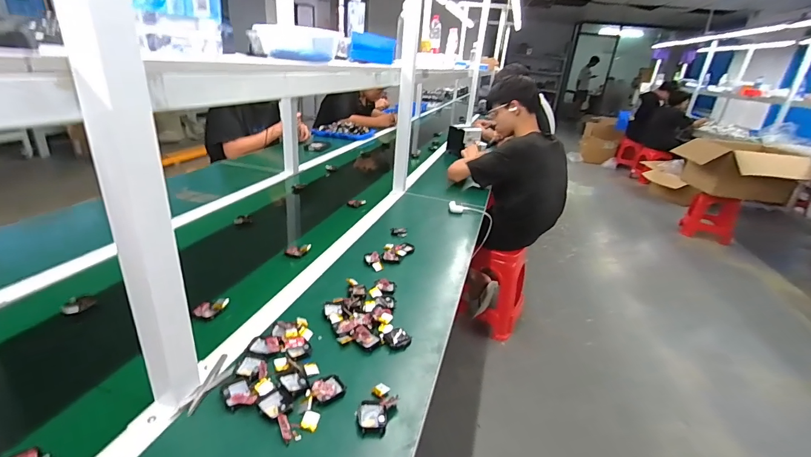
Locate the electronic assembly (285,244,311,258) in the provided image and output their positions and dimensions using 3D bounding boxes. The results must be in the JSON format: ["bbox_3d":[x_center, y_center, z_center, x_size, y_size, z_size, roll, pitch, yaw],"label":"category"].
[{"bbox_3d":[-0.256,0.054,0.902,0.061,0.019,0.026,-12,26,-3],"label":"electronic assembly"}]

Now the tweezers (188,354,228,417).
[{"bbox_3d":[-0.276,0.215,0.529,0.012,0.007,0.111,5,24,-3],"label":"tweezers"}]

